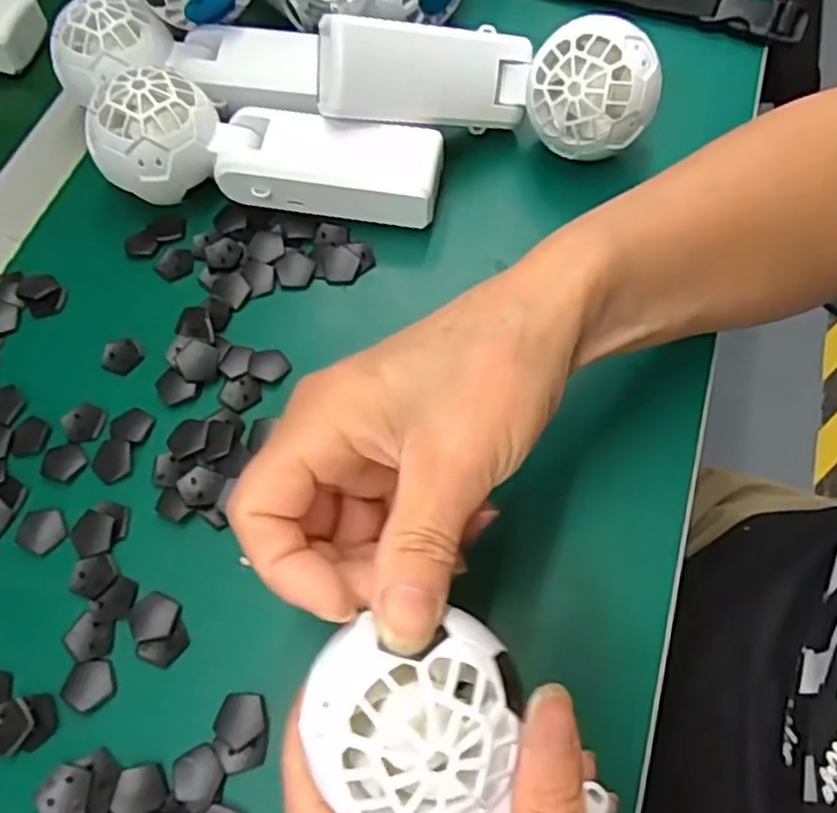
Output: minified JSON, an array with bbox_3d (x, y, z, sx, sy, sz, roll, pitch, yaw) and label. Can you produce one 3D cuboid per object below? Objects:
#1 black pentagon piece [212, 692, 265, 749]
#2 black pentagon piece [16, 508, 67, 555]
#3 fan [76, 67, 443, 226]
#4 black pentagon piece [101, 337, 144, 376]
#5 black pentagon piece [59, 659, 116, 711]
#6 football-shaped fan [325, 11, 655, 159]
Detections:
[{"bbox_3d":[-0.065,0.115,0.257,0.018,0.004,0.018,29,69,17],"label":"black pentagon piece"},{"bbox_3d":[-0.158,0.052,0.291,0.020,0.004,0.018,16,66,12],"label":"black pentagon piece"},{"bbox_3d":[-0.075,-0.127,0.343,0.171,0.055,0.053,3,64,5],"label":"fan"},{"bbox_3d":[-0.140,-0.024,0.327,0.019,0.004,0.018,16,66,12],"label":"black pentagon piece"},{"bbox_3d":[-0.126,0.105,0.264,0.019,0.004,0.018,-22,64,-7],"label":"black pentagon piece"},{"bbox_3d":[0.033,-0.155,0.345,0.156,0.074,0.053,1,63,4],"label":"football-shaped fan"}]

